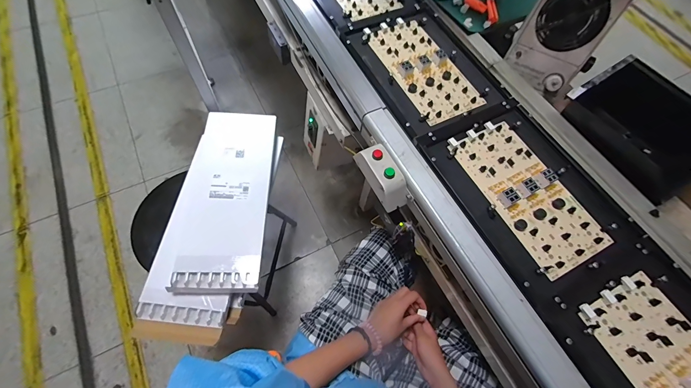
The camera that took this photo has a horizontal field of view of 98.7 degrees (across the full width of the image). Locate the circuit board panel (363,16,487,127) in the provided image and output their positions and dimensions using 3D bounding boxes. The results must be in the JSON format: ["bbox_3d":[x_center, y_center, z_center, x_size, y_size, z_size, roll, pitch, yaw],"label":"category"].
[{"bbox_3d":[0.156,-0.260,0.596,0.131,0.019,0.260,-23,69,-11],"label":"circuit board panel"}]

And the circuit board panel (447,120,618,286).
[{"bbox_3d":[0.295,-0.008,0.484,0.127,0.020,0.257,-25,70,-12],"label":"circuit board panel"}]

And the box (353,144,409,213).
[{"bbox_3d":[0.063,-0.030,0.504,0.044,0.054,0.109,-27,70,-13],"label":"box"}]

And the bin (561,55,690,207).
[{"bbox_3d":[0.523,-0.110,0.545,0.162,0.114,0.228,-26,70,-12],"label":"bin"}]

